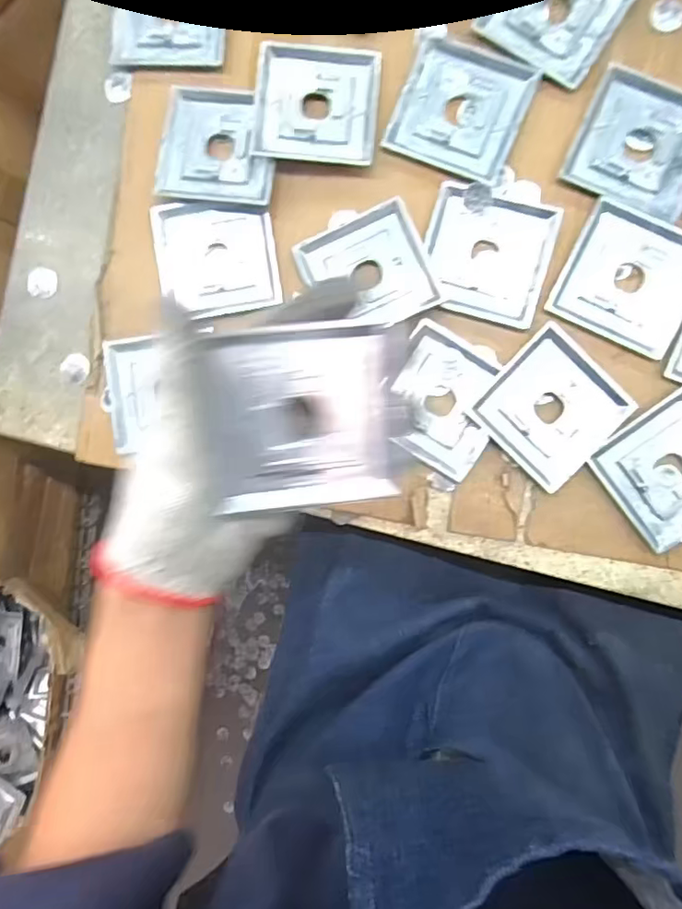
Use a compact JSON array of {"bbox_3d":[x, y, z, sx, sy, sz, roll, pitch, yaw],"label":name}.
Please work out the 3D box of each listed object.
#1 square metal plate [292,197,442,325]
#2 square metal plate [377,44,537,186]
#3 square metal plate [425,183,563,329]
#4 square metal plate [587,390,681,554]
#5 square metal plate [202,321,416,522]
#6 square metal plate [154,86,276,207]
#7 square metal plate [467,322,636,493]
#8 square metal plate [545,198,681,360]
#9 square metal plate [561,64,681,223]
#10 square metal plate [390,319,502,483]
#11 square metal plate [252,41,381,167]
[{"bbox_3d":[0.021,-0.138,0.433,0.089,0.012,0.088,-23,88,5],"label":"square metal plate"},{"bbox_3d":[0.091,-0.260,0.433,0.091,0.005,0.092,23,92,5],"label":"square metal plate"},{"bbox_3d":[0.109,-0.149,0.427,0.089,0.011,0.091,16,92,5],"label":"square metal plate"},{"bbox_3d":[0.244,0.012,0.418,0.090,0.005,0.086,-36,87,5],"label":"square metal plate"},{"bbox_3d":[-0.014,-0.018,0.280,0.094,0.009,0.087,-6,107,-9],"label":"square metal plate"},{"bbox_3d":[-0.095,-0.241,0.446,0.092,0.009,0.089,8,91,6],"label":"square metal plate"},{"bbox_3d":[0.155,-0.034,0.424,0.088,0.009,0.091,44,94,4],"label":"square metal plate"},{"bbox_3d":[0.214,-0.130,0.420,0.093,0.004,0.091,26,93,5],"label":"square metal plate"},{"bbox_3d":[0.222,-0.230,0.422,0.088,0.009,0.089,23,92,5],"label":"square metal plate"},{"bbox_3d":[0.077,-0.040,0.435,0.088,0.012,0.089,33,93,5],"label":"square metal plate"},{"bbox_3d":[-0.018,-0.267,0.437,0.091,0.012,0.087,5,91,6],"label":"square metal plate"}]

